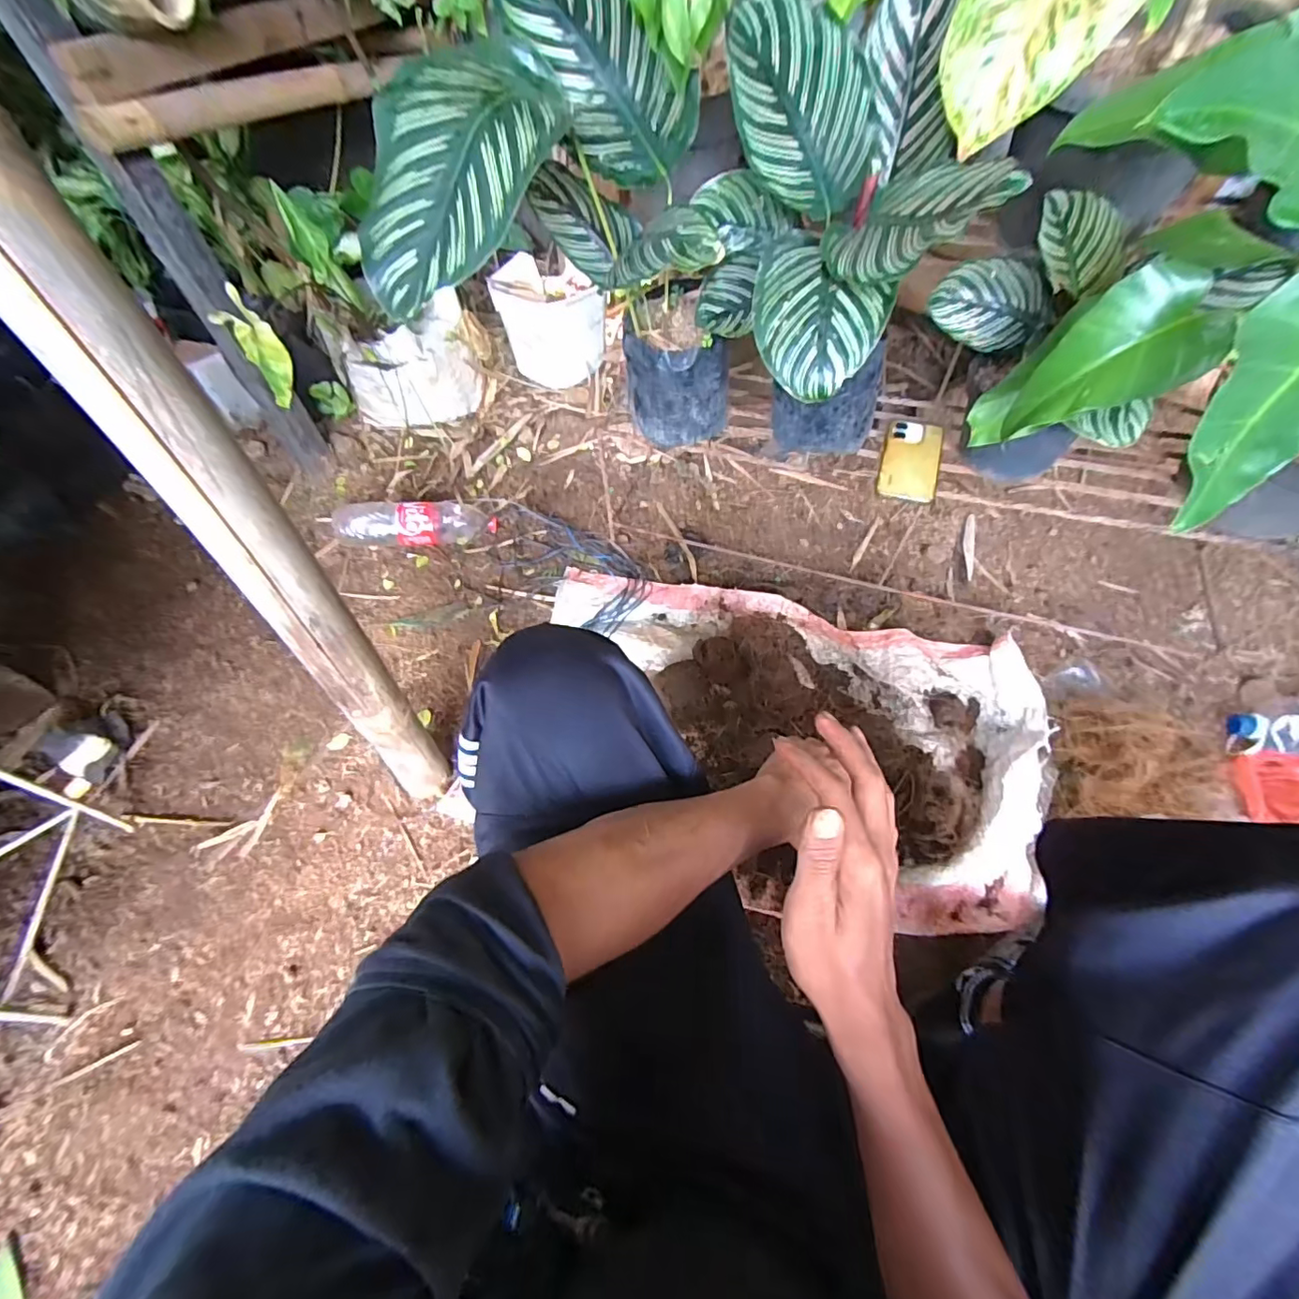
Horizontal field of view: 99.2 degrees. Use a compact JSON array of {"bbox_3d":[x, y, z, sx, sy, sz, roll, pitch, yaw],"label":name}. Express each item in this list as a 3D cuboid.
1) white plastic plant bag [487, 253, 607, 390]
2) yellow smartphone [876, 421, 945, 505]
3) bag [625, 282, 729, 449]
[{"bbox_3d":[-0.249,-0.815,1.396,0.262,0.220,0.187,-9,57,-7],"label":"white plastic plant bag"},{"bbox_3d":[0.377,-0.276,0.797,0.077,0.010,0.171,11,60,17],"label":"yellow smartphone"},{"bbox_3d":[0.043,-0.393,0.787,0.150,0.175,0.132,4,57,1],"label":"bag"}]

